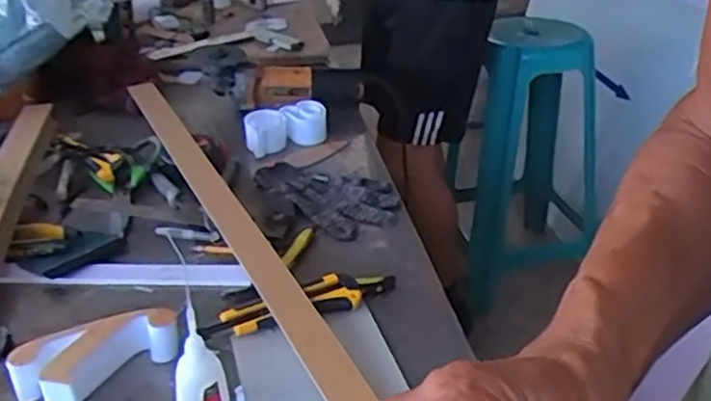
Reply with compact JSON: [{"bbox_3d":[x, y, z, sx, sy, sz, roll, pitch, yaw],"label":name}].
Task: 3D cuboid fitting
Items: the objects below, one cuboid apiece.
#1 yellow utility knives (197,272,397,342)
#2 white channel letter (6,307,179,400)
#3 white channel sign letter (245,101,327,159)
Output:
[{"bbox_3d":[-0.050,0.102,0.715,0.207,0.024,0.045,-14,33,-22],"label":"yellow utility knives"},{"bbox_3d":[-0.226,0.137,0.637,0.133,0.046,0.061,-26,39,-36],"label":"white channel letter"},{"bbox_3d":[-0.103,-0.110,1.070,0.129,0.042,0.068,-24,39,-37],"label":"white channel sign letter"}]

